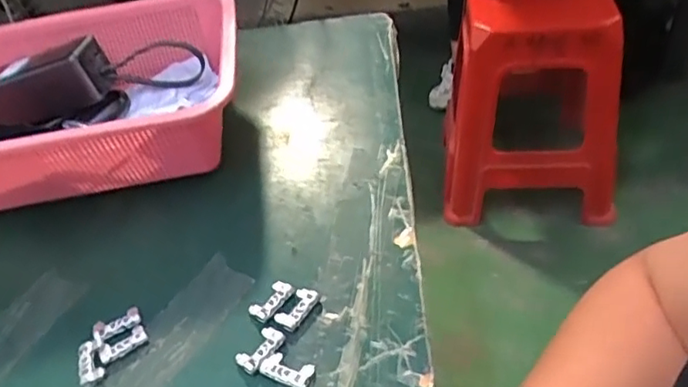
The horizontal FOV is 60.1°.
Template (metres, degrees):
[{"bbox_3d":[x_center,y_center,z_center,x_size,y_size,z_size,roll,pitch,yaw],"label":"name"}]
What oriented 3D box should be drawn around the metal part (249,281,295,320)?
[{"bbox_3d":[-0.047,0.069,0.389,0.016,0.005,0.030,22,49,31],"label":"metal part"}]

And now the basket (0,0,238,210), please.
[{"bbox_3d":[-0.241,-0.080,0.535,0.307,0.091,0.219,-9,40,-1],"label":"basket"}]

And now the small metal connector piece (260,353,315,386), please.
[{"bbox_3d":[-0.034,0.104,0.350,0.031,0.006,0.016,10,44,20],"label":"small metal connector piece"}]

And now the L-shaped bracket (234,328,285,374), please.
[{"bbox_3d":[-0.051,0.095,0.364,0.019,0.005,0.030,26,51,34],"label":"L-shaped bracket"}]

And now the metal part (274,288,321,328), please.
[{"bbox_3d":[-0.030,0.073,0.381,0.017,0.007,0.029,24,51,33],"label":"metal part"}]

